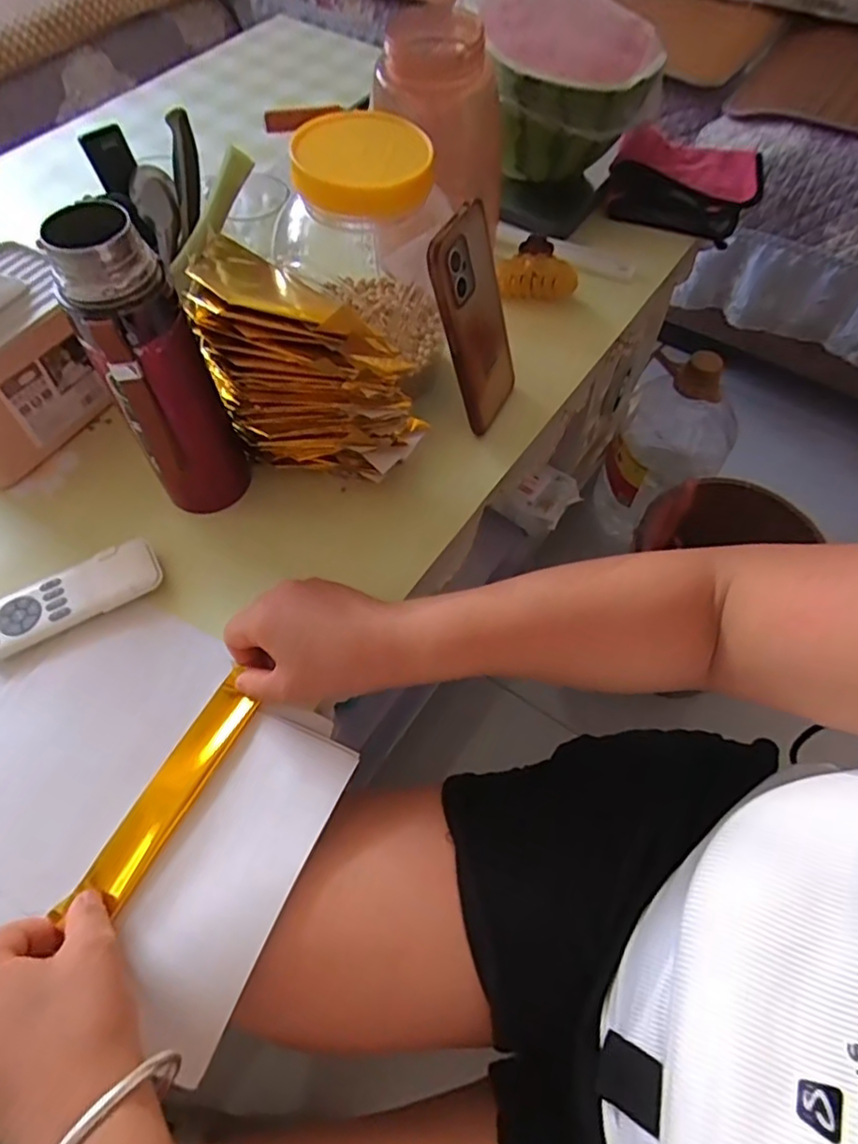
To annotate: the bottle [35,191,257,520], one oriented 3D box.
[{"bbox_3d":[-0.173,-0.120,0.416,0.061,0.217,0.058,-21,62,-11],"label":"bottle"}]

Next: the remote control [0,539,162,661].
[{"bbox_3d":[-0.260,0.021,0.451,0.126,0.016,0.048,-28,64,-14],"label":"remote control"}]

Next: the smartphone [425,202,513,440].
[{"bbox_3d":[0.039,-0.192,0.488,0.011,0.166,0.070,22,63,30],"label":"smartphone"}]

